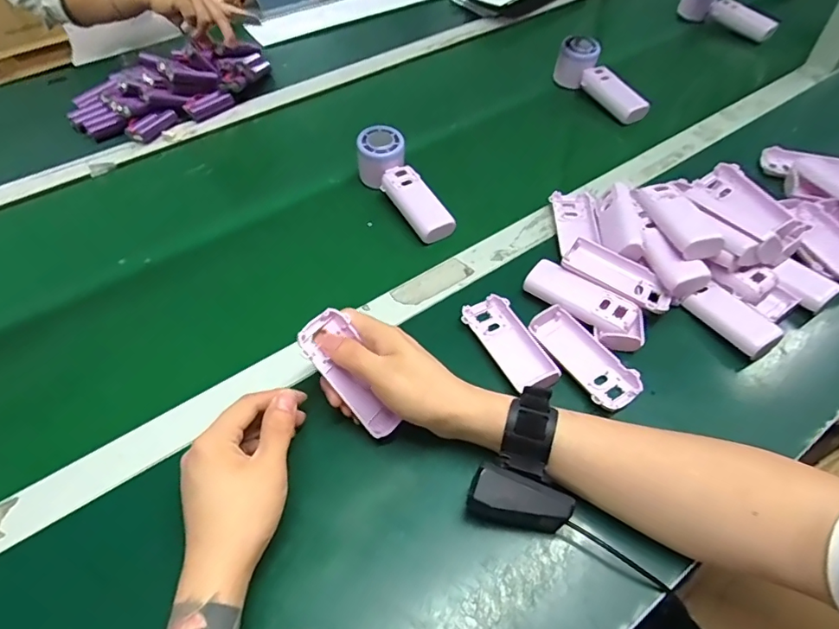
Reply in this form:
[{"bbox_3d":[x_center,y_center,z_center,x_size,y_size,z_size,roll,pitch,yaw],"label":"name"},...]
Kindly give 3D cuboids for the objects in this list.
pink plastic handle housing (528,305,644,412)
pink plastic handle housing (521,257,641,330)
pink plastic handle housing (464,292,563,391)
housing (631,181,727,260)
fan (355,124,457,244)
[{"bbox_3d":[0.149,0.039,0.464,0.046,0.024,0.110,-26,55,-18],"label":"pink plastic handle housing"},{"bbox_3d":[0.156,-0.017,0.491,0.104,0.019,0.039,33,59,26],"label":"pink plastic handle housing"},{"bbox_3d":[0.085,0.027,0.474,0.044,0.017,0.106,-25,54,-17],"label":"pink plastic handle housing"},{"bbox_3d":[0.259,-0.104,0.510,0.047,0.024,0.114,-4,51,-1],"label":"housing"},{"bbox_3d":[-0.020,-0.152,0.606,0.050,0.050,0.171,-28,70,-19],"label":"fan"}]

